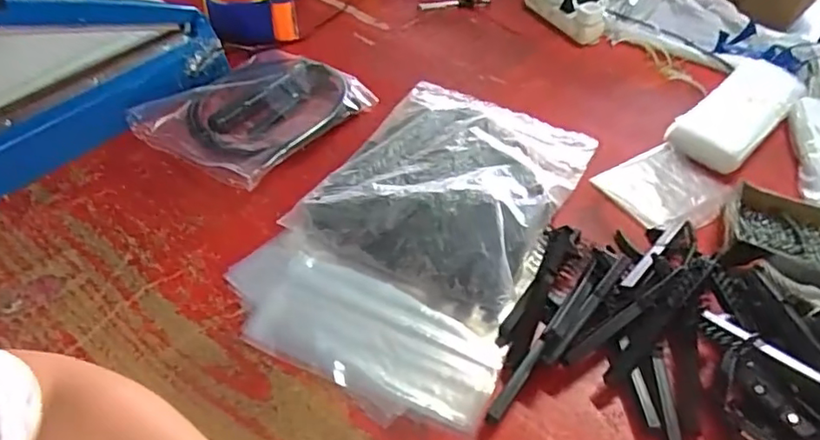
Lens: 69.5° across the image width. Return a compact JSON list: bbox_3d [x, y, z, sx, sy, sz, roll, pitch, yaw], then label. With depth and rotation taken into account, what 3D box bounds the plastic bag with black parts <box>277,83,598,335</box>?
[{"bbox_3d":[0.060,-0.066,0.769,0.282,0.056,0.377,23,48,17],"label":"plastic bag with black parts"}]

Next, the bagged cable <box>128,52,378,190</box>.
[{"bbox_3d":[-0.214,-0.161,0.845,0.219,0.037,0.260,27,49,20],"label":"bagged cable"}]

